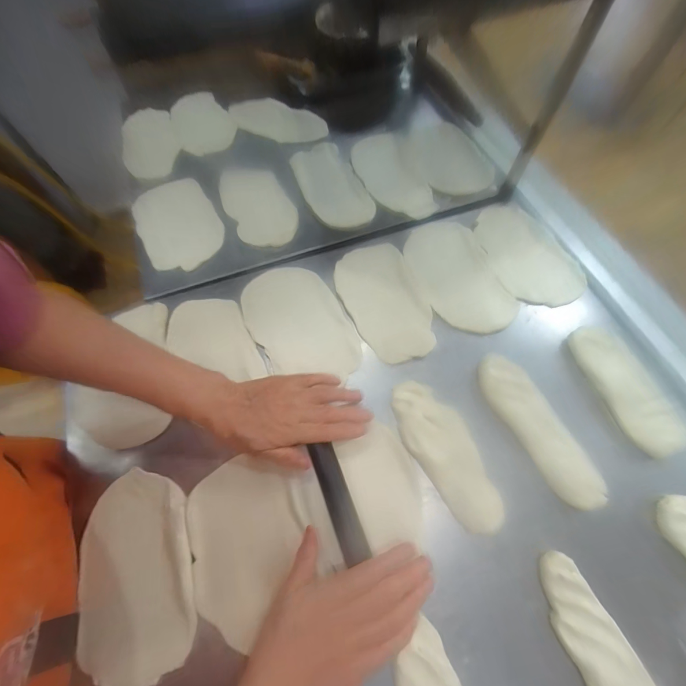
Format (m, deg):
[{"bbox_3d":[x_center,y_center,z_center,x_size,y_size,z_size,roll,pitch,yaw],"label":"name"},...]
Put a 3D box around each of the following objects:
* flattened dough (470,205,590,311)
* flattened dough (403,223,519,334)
[{"bbox_3d":[0.258,-0.130,0.467,0.099,0.018,0.182,-28,67,-12],"label":"flattened dough"},{"bbox_3d":[0.160,-0.098,0.464,0.113,0.013,0.189,-18,65,-8],"label":"flattened dough"}]

